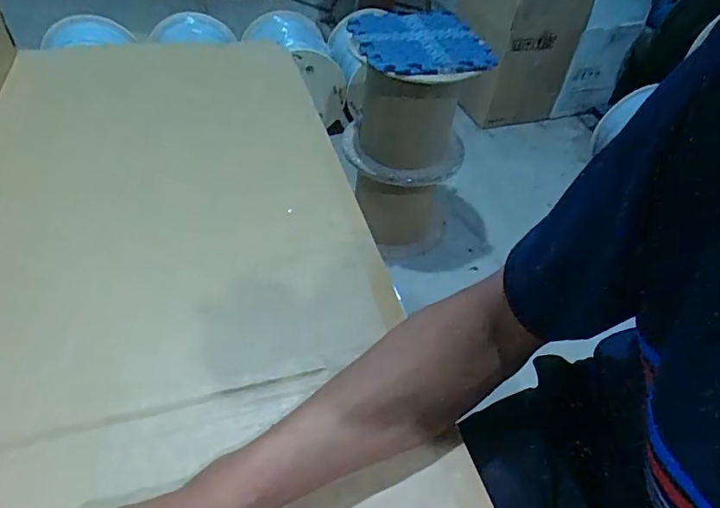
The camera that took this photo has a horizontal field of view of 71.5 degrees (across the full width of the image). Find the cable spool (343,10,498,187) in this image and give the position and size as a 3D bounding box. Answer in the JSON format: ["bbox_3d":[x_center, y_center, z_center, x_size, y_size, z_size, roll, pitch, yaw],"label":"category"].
[{"bbox_3d":[0.138,-0.419,1.359,0.334,0.368,0.352,1,48,-2],"label":"cable spool"}]

